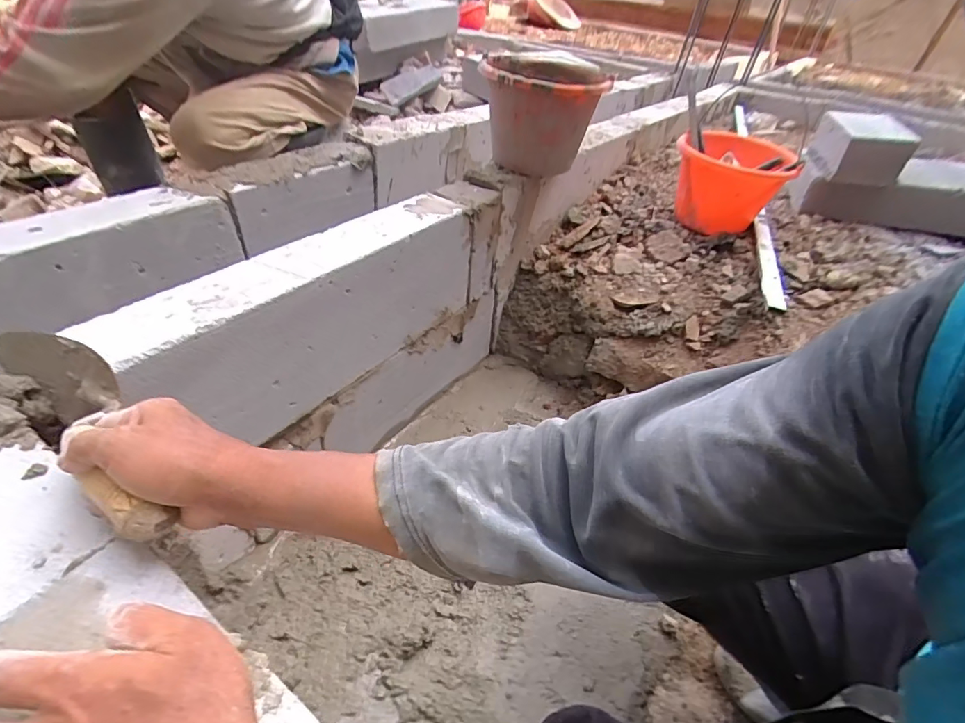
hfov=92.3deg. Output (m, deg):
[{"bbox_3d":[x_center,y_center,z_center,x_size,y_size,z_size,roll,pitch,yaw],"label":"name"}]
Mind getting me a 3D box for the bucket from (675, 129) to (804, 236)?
[{"bbox_3d":[0.519,-0.373,1.000,0.213,0.164,0.258,16,40,10],"label":"bucket"}]

